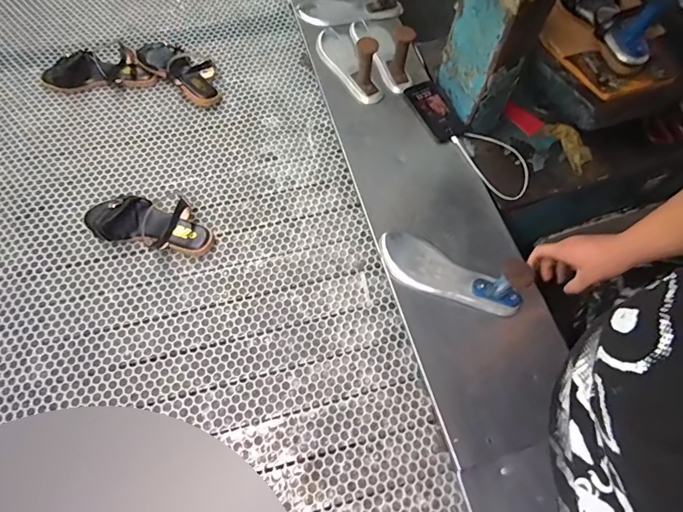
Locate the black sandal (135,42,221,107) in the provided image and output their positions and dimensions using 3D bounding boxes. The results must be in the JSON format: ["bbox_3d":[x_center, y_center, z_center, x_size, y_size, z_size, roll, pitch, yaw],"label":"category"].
[{"bbox_3d":[-0.340,-0.405,0.877,0.205,0.047,0.094,35,69,13],"label":"black sandal"}]

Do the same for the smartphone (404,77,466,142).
[{"bbox_3d":[0.195,-0.306,0.837,0.082,0.008,0.153,-24,68,-12],"label":"smartphone"}]

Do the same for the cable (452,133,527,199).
[{"bbox_3d":[0.307,-0.190,0.809,0.115,0.031,0.165,-26,69,-13],"label":"cable"}]

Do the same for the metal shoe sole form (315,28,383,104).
[{"bbox_3d":[0.003,-0.441,0.871,0.084,0.115,0.246,-22,55,-12],"label":"metal shoe sole form"}]

